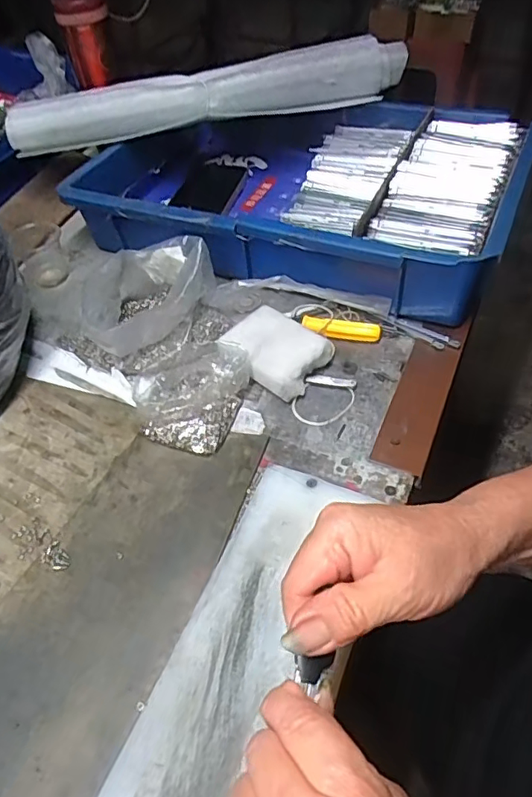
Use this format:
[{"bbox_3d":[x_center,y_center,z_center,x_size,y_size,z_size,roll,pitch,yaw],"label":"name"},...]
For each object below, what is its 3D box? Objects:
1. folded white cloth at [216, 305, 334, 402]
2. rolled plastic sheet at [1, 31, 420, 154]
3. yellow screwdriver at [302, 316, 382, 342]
[{"bbox_3d":[0.007,-0.039,0.457,0.081,0.028,0.062,31,58,28],"label":"folded white cloth"},{"bbox_3d":[-0.063,-0.330,0.587,0.430,0.060,0.033,-9,49,-3],"label":"rolled plastic sheet"},{"bbox_3d":[0.066,-0.062,0.475,0.068,0.015,0.011,10,51,14],"label":"yellow screwdriver"}]

